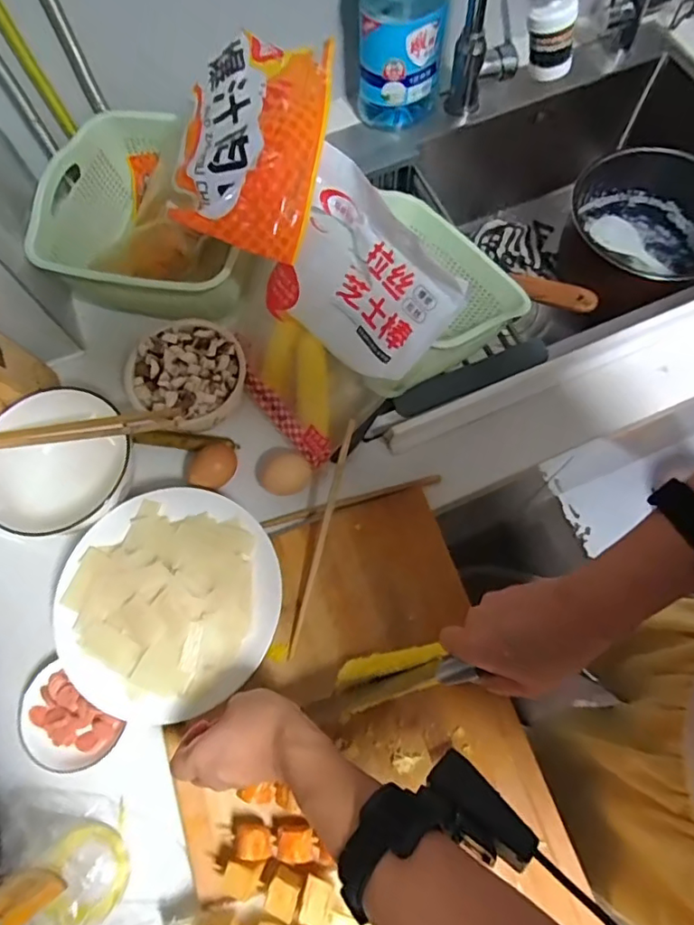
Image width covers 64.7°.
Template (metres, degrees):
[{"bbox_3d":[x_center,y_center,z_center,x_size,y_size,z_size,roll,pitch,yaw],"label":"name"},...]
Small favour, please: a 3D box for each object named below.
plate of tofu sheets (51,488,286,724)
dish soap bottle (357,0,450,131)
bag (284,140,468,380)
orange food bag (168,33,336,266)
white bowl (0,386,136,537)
[{"bbox_3d":[-0.164,0.127,0.514,0.196,0.049,0.199,-1,69,2],"label":"plate of tofu sheets"},{"bbox_3d":[0.066,-0.525,0.639,0.105,0.269,0.060,-1,69,2],"label":"dish soap bottle"},{"bbox_3d":[0.000,-0.176,0.503,0.139,0.041,0.205,-48,70,23],"label":"bag"},{"bbox_3d":[-0.088,-0.290,0.506,0.142,0.061,0.202,5,80,21],"label":"orange food bag"},{"bbox_3d":[-0.292,0.000,0.560,0.126,0.066,0.154,-1,69,2],"label":"white bowl"}]

